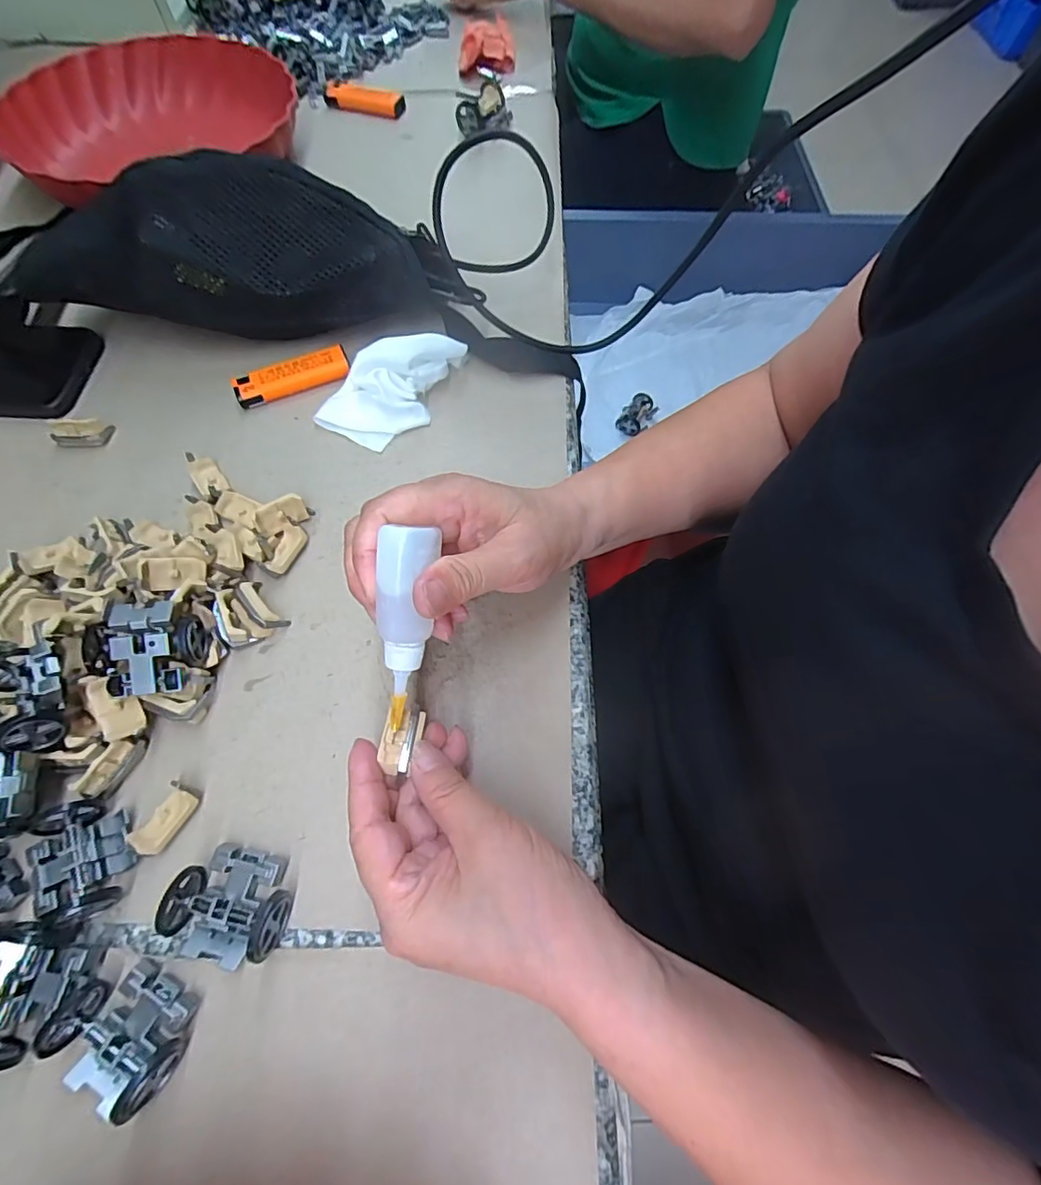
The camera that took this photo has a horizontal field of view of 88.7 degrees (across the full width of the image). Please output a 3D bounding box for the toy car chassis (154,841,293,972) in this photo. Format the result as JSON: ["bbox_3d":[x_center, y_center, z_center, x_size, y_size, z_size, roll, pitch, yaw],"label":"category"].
[{"bbox_3d":[-0.132,0.142,0.243,0.054,0.020,0.045,11,66,6],"label":"toy car chassis"}]

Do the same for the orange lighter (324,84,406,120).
[{"bbox_3d":[-0.161,-0.499,0.538,0.087,0.014,0.022,21,68,10],"label":"orange lighter"}]

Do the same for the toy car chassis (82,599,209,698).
[{"bbox_3d":[-0.192,0.029,0.273,0.051,0.024,0.045,-11,88,-6],"label":"toy car chassis"}]

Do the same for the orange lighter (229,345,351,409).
[{"bbox_3d":[-0.164,-0.156,0.384,0.080,0.013,0.024,-21,67,-8],"label":"orange lighter"}]

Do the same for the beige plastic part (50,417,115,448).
[{"bbox_3d":[-0.303,-0.110,0.365,0.036,0.014,0.015,-7,66,-2],"label":"beige plastic part"}]

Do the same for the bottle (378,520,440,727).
[{"bbox_3d":[-0.049,0.016,0.230,0.019,0.020,0.089,8,109,4],"label":"bottle"}]

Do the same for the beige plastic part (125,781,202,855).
[{"bbox_3d":[-0.173,0.110,0.260,0.017,0.015,0.033,30,70,13],"label":"beige plastic part"}]

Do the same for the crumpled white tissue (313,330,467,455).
[{"bbox_3d":[-0.084,-0.142,0.361,0.106,0.034,0.054,-42,72,-16],"label":"crumpled white tissue"}]

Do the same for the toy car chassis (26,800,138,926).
[{"bbox_3d":[-0.209,0.125,0.250,0.039,0.020,0.051,-22,67,-9],"label":"toy car chassis"}]

